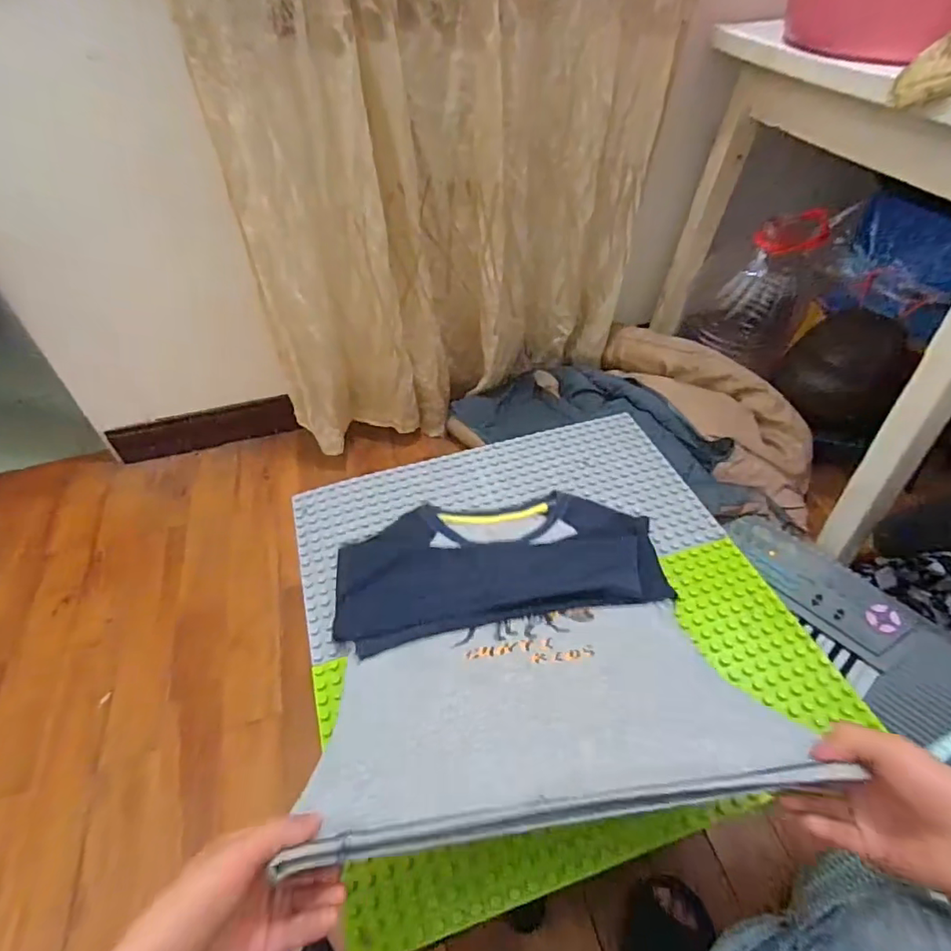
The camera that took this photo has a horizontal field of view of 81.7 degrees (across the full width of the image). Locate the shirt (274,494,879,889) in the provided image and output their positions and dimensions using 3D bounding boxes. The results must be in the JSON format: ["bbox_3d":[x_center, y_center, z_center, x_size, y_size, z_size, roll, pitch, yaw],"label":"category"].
[{"bbox_3d":[0.042,0.130,0.520,0.353,0.168,0.365,-4,48,-8],"label":"shirt"}]

